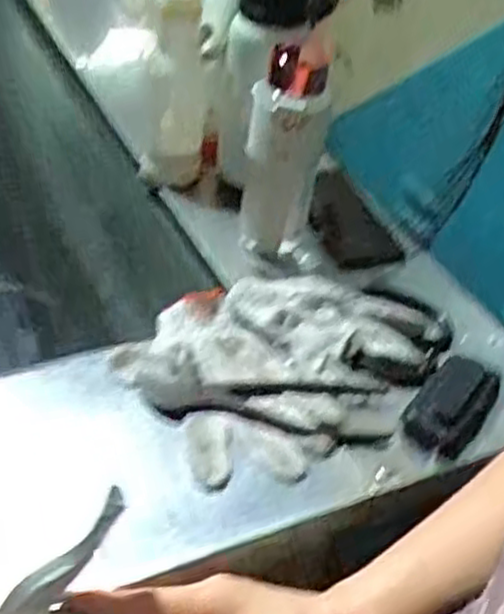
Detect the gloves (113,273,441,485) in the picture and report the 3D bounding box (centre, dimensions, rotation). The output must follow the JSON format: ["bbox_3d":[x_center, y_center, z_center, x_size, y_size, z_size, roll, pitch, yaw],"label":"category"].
[{"bbox_3d":[0.039,0.041,0.631,0.263,0.034,0.178,-17,46,-25],"label":"gloves"}]

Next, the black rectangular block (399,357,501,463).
[{"bbox_3d":[0.158,0.078,0.610,0.051,0.017,0.101,29,46,24],"label":"black rectangular block"}]

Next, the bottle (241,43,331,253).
[{"bbox_3d":[0.029,-0.139,0.715,0.069,0.190,0.077,8,41,2],"label":"bottle"}]

